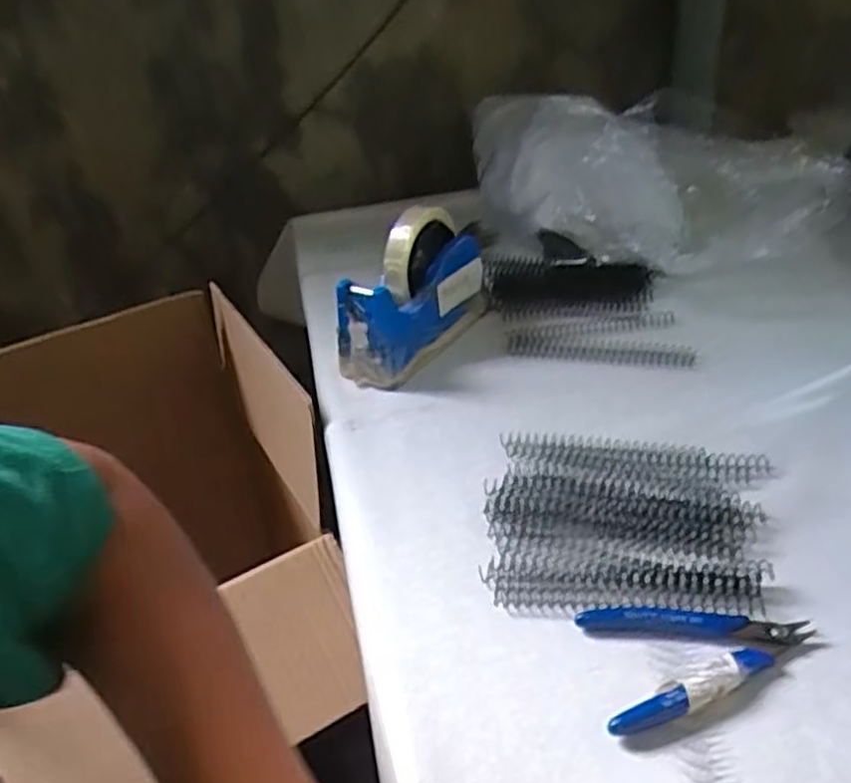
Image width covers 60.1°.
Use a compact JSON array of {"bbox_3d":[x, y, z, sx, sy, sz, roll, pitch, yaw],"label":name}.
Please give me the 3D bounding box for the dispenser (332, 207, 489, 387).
[{"bbox_3d":[-0.009,-0.088,0.634,0.054,0.110,0.158,19,42,31],"label":"dispenser"}]

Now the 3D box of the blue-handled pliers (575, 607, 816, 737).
[{"bbox_3d":[0.145,0.137,0.382,0.115,0.013,0.071,-6,35,0],"label":"blue-handled pliers"}]

